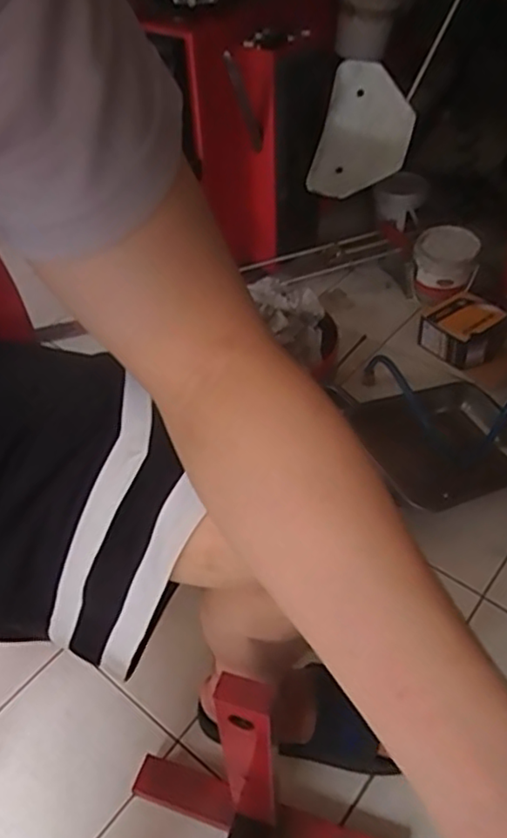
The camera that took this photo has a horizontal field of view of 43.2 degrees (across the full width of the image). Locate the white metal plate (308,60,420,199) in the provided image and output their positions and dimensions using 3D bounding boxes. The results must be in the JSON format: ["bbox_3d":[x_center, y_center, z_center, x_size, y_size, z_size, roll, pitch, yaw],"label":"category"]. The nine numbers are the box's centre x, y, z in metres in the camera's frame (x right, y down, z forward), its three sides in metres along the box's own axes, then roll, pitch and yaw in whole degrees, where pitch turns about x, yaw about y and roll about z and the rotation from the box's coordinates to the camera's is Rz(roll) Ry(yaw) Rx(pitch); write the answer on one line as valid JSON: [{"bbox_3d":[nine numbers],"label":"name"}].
[{"bbox_3d":[0.199,-0.511,1.155,0.161,0.223,0.019,21,18,18],"label":"white metal plate"}]

